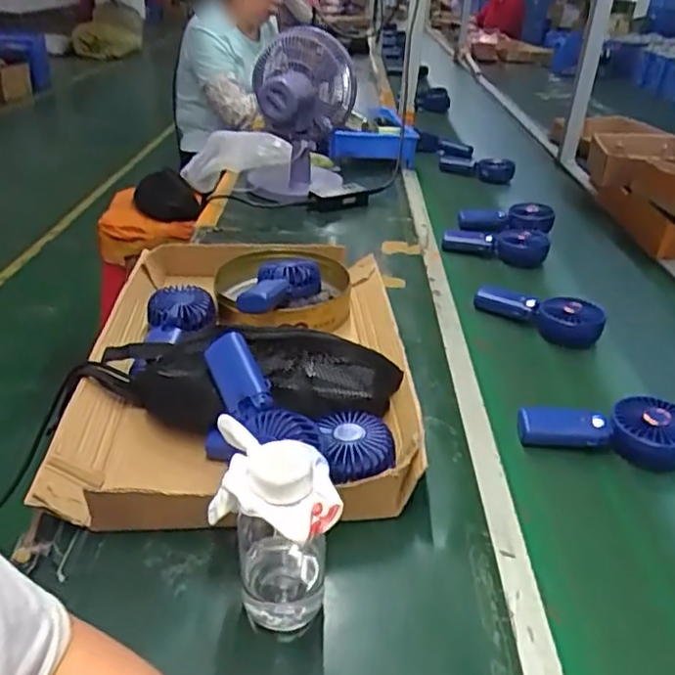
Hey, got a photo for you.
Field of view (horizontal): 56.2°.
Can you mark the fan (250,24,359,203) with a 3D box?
[{"bbox_3d":[-0.070,-0.438,1.248,0.209,0.277,0.278,4,30,-2],"label":"fan"}]

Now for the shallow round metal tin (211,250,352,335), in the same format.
[{"bbox_3d":[-0.077,-0.065,0.860,0.186,0.040,0.178,1,31,-1],"label":"shallow round metal tin"}]

